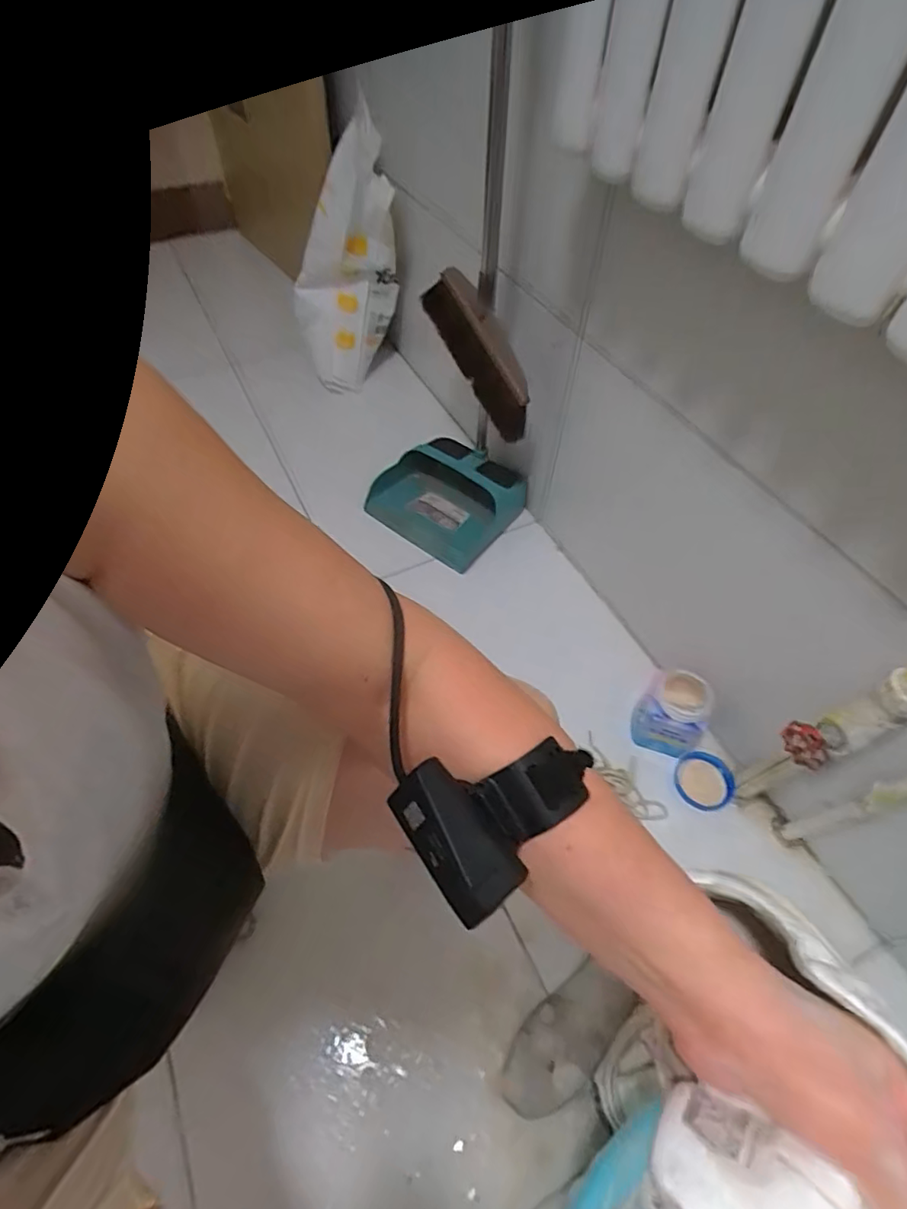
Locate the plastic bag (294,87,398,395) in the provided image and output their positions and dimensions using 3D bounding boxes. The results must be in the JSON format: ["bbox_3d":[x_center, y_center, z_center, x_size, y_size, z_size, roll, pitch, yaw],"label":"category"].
[{"bbox_3d":[-0.210,-0.625,1.055,0.185,0.448,0.178,-11,56,-9],"label":"plastic bag"}]

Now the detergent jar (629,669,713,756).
[{"bbox_3d":[0.304,0.157,0.787,0.086,0.108,0.089,1,55,-1],"label":"detergent jar"}]

